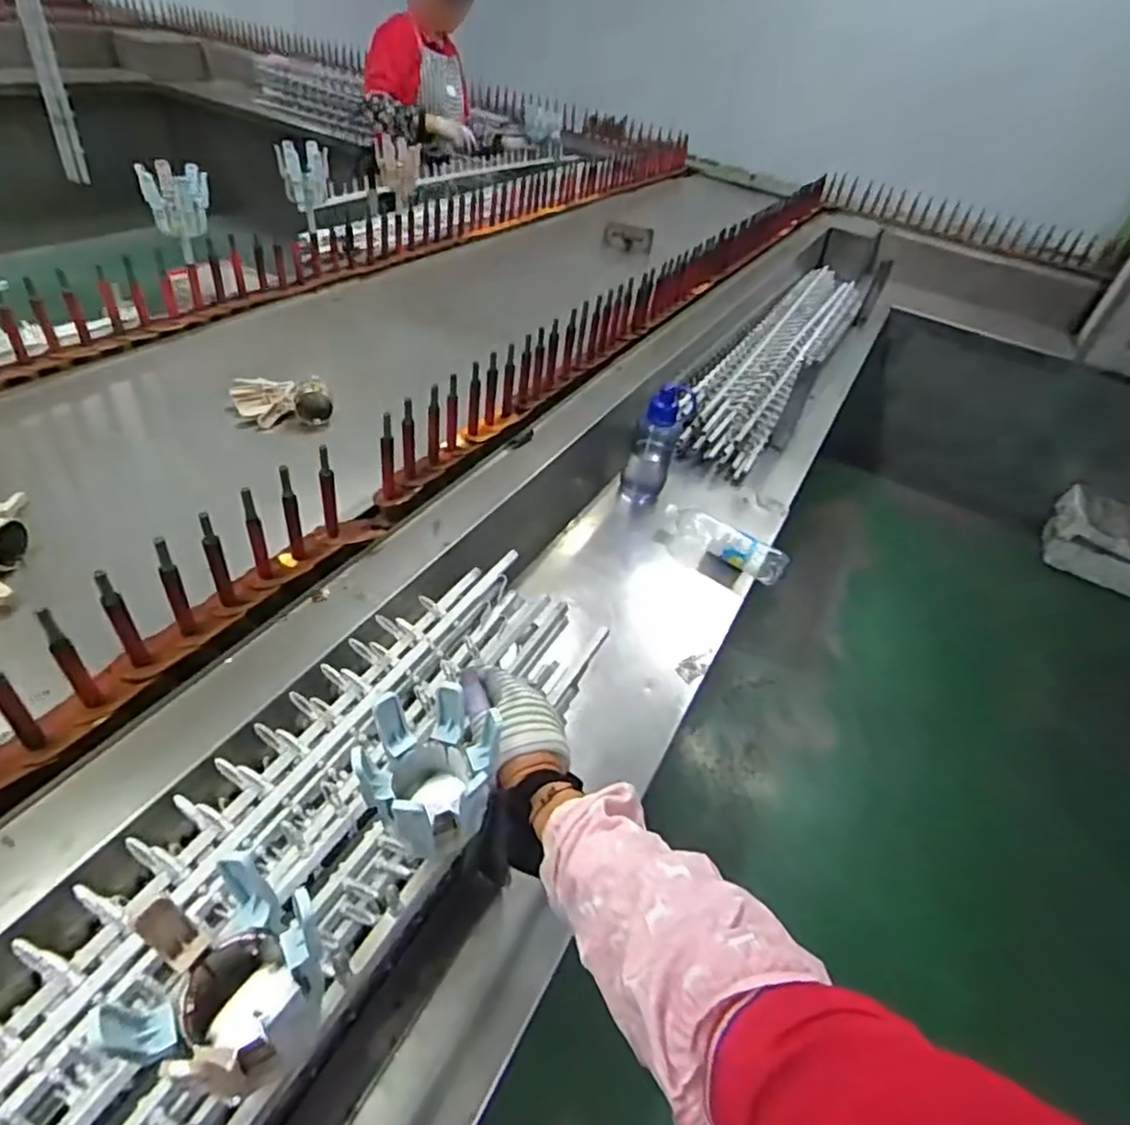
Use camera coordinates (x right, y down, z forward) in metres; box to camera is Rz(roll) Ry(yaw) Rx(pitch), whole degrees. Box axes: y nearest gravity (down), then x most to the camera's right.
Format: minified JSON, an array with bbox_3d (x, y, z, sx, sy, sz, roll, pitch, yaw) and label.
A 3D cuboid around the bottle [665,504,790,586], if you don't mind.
[{"bbox_3d":[0.306,-0.046,1.262,0.246,0.078,0.078,30,45,5],"label":"bottle"}]

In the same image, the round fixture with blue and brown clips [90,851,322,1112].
[{"bbox_3d":[-0.189,0.228,0.369,0.103,0.092,0.095,4,42,-4],"label":"round fixture with blue and brown clips"}]

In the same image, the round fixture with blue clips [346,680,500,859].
[{"bbox_3d":[-0.101,0.154,0.489,0.093,0.084,0.097,4,42,-4],"label":"round fixture with blue clips"}]

